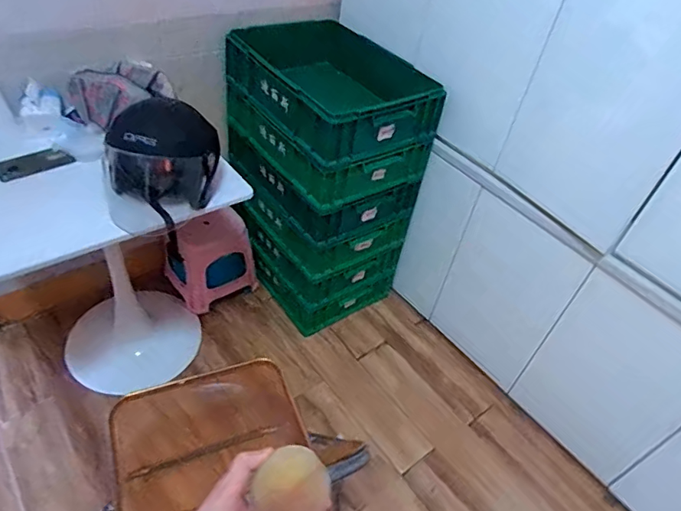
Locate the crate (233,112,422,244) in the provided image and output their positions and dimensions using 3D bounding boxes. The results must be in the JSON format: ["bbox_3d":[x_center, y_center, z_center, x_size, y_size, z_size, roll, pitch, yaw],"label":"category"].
[{"bbox_3d":[-0.063,-0.310,1.676,0.422,0.174,0.538,-25,53,-31],"label":"crate"}]

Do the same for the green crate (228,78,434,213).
[{"bbox_3d":[-0.045,-0.400,1.586,0.422,0.164,0.551,-25,53,-31],"label":"green crate"}]

